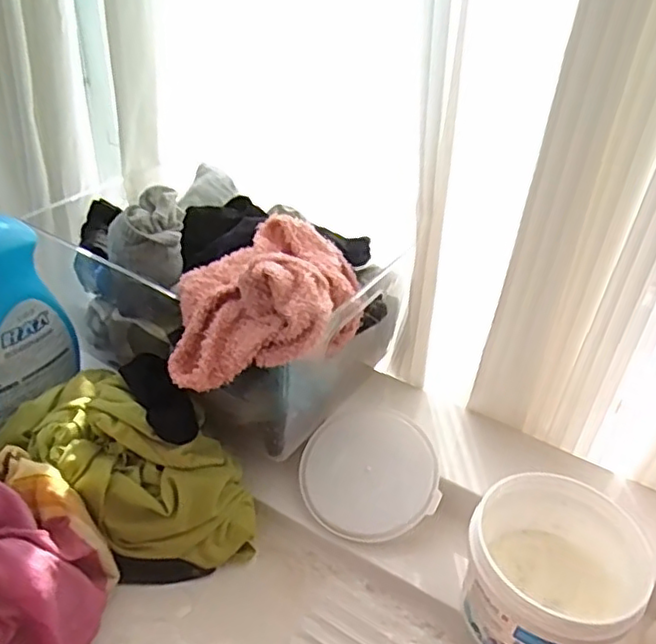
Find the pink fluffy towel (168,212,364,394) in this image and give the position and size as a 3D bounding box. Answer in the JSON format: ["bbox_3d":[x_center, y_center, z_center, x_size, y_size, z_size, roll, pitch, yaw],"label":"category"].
[{"bbox_3d":[-0.045,-0.015,0.528,0.145,0.096,0.166,5,38,0],"label":"pink fluffy towel"}]

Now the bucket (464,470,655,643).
[{"bbox_3d":[0.164,0.194,0.492,0.115,0.094,0.116,3,38,-2],"label":"bucket"}]

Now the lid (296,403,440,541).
[{"bbox_3d":[0.037,0.134,0.593,0.119,0.010,0.121,-3,62,5],"label":"lid"}]

